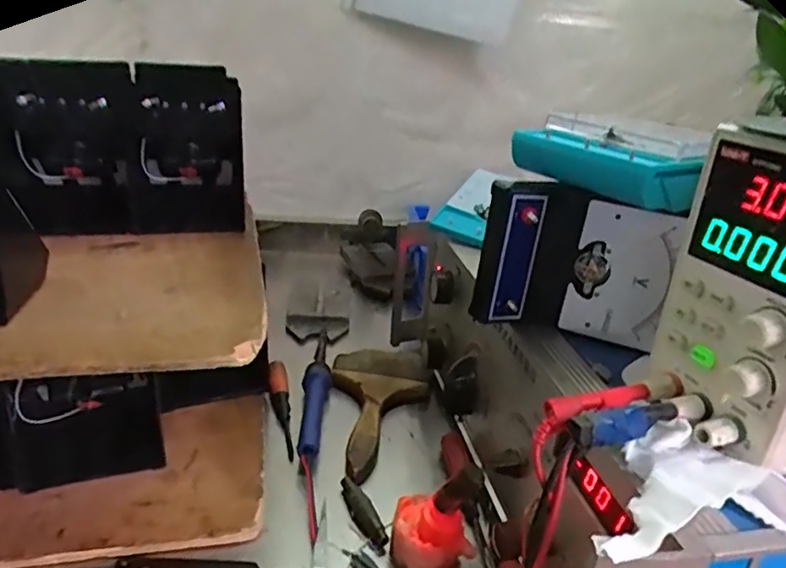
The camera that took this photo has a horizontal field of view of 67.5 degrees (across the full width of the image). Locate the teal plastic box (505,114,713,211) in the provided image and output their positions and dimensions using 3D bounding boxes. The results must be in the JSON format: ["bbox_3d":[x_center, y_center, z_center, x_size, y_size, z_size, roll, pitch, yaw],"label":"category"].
[{"bbox_3d":[0.141,-0.081,0.371,0.071,0.040,0.112,-15,31,-37],"label":"teal plastic box"}]

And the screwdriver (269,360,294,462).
[{"bbox_3d":[-0.103,0.115,0.544,0.018,0.018,0.123,-3,33,-16],"label":"screwdriver"}]

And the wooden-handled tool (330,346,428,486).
[{"bbox_3d":[-0.005,0.113,0.555,0.093,0.024,0.183,0,25,-11],"label":"wooden-handled tool"}]

